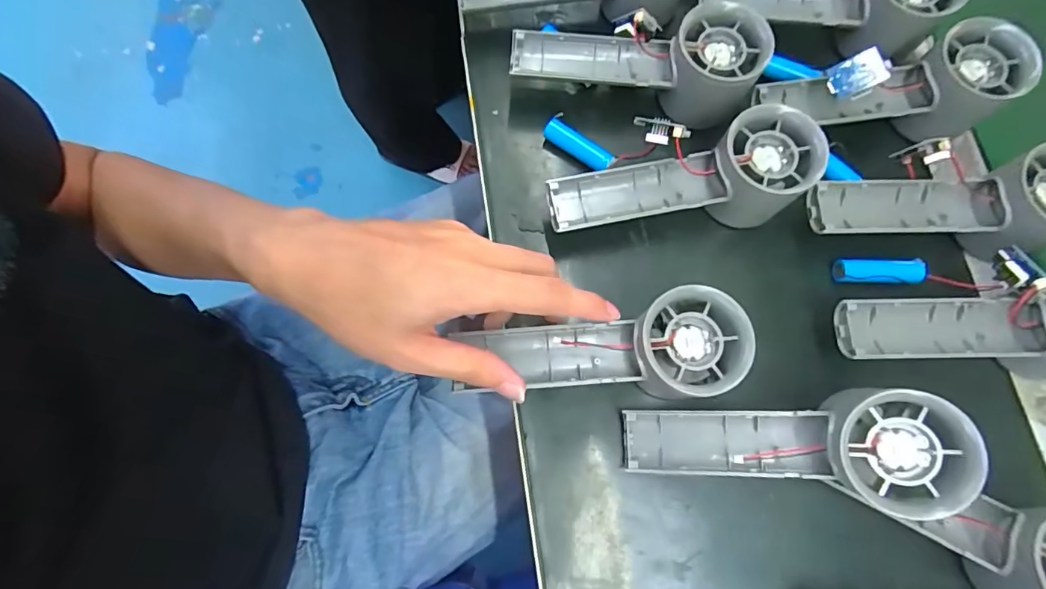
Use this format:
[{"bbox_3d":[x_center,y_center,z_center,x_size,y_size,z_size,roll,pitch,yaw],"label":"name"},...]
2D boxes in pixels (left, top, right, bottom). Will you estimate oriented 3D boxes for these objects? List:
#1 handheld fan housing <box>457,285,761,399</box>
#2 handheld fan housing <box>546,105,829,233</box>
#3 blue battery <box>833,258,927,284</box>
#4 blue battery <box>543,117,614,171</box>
[{"bbox_3d":[0.044,0.032,0.286,0.152,0.040,0.054,-5,75,13],"label":"handheld fan housing"},{"bbox_3d":[0.093,-0.071,0.311,0.151,0.060,0.054,-4,76,-2],"label":"handheld fan housing"},{"bbox_3d":[0.224,-0.014,0.318,0.051,0.012,0.016,2,75,-1],"label":"blue battery"},{"bbox_3d":[0.037,-0.099,0.338,0.050,0.016,0.012,37,78,8],"label":"blue battery"}]

